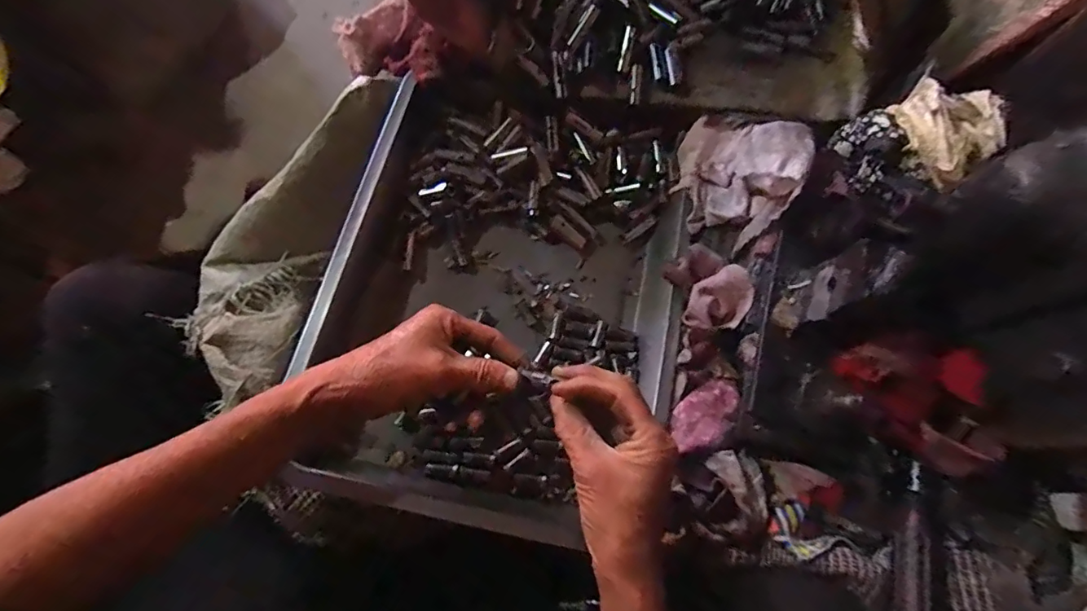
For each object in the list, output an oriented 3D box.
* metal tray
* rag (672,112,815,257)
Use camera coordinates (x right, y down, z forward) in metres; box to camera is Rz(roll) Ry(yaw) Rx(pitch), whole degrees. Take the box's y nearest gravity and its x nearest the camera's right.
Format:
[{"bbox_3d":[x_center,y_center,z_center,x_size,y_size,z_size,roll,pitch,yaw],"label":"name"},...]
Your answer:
[{"bbox_3d":[-0.029,-0.003,0.416,0.279,0.070,0.338,13,74,3],"label":"metal tray"},{"bbox_3d":[0.164,-0.110,0.417,0.091,0.063,0.106,16,74,4],"label":"rag"}]

